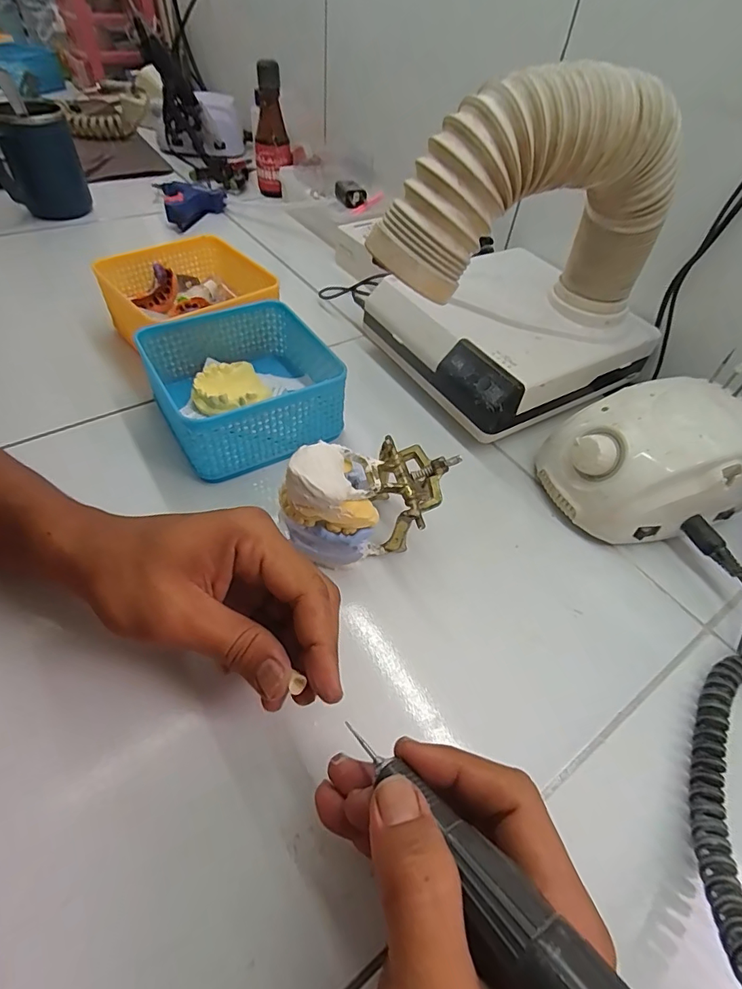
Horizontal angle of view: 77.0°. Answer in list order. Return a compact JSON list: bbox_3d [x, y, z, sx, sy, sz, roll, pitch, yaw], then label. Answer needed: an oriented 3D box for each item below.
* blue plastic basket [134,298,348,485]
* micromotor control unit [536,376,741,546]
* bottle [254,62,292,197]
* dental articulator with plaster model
[{"bbox_3d":[-0.100,-0.098,0.396,0.145,0.058,0.134,-25,57,-22],"label":"blue plastic basket"},{"bbox_3d":[0.212,-0.024,0.359,0.134,0.083,0.097,-12,53,-14],"label":"micromotor control unit"},{"bbox_3d":[-0.151,-0.549,0.712,0.054,0.160,0.043,-6,52,-12],"label":"bottle"},{"bbox_3d":[0.000,0.007,0.309,0.111,0.079,0.066,-24,57,-22],"label":"dental articulator with plaster model"}]

